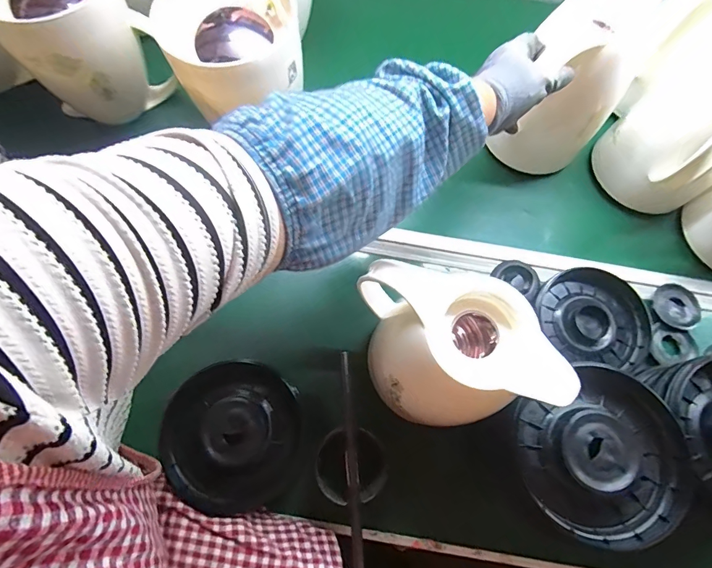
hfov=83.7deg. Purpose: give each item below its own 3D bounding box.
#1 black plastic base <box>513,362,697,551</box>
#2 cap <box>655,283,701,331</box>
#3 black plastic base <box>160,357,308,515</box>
[{"bbox_3d":[0.212,0.142,0.340,0.139,0.033,0.126,-27,73,-11],"label":"black plastic base"},{"bbox_3d":[0.422,0.029,0.519,0.058,0.009,0.058,1,70,-2],"label":"cap"},{"bbox_3d":[-0.126,0.157,0.413,0.132,0.037,0.144,1,70,-2],"label":"black plastic base"}]

